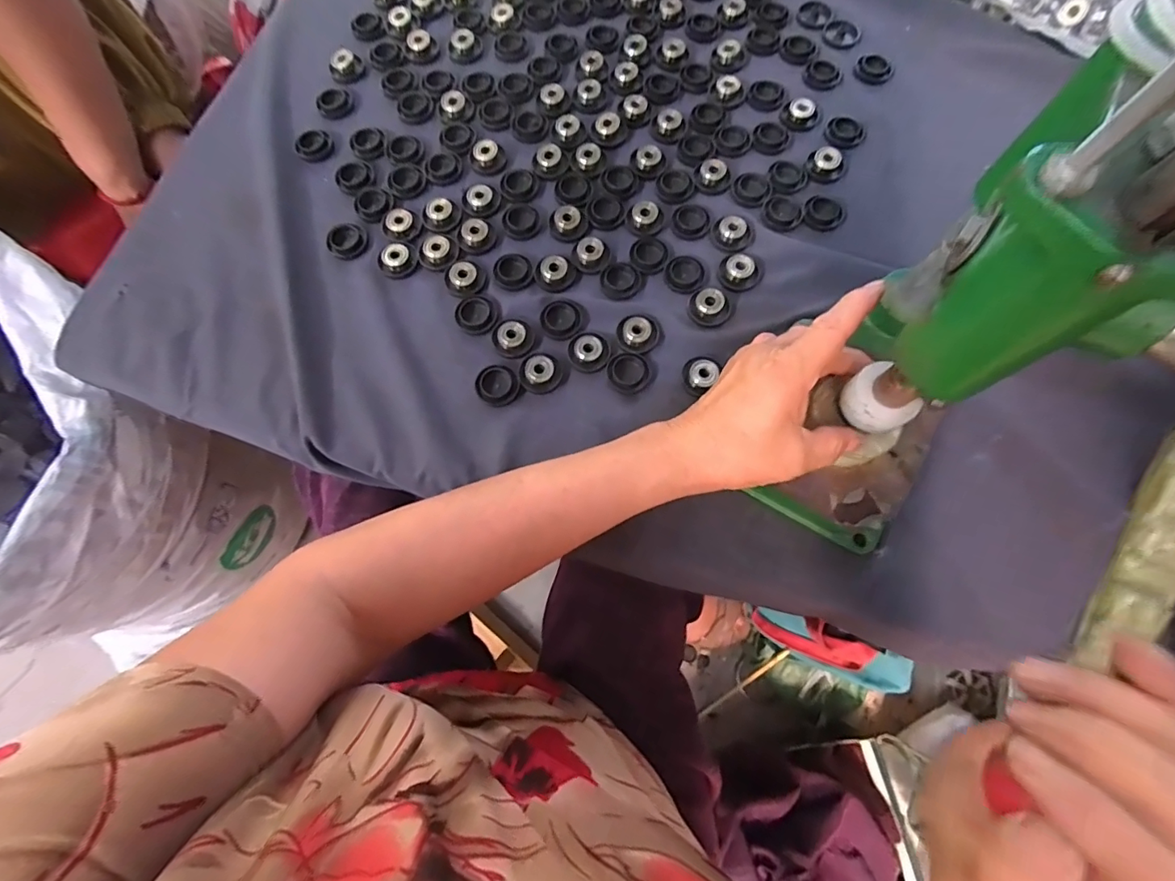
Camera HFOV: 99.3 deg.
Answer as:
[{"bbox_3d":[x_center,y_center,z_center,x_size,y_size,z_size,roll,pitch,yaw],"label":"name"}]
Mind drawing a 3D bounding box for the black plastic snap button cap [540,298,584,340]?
[{"bbox_3d":[-0.020,-0.098,0.399,0.030,0.007,0.033,0,73,1],"label":"black plastic snap button cap"}]

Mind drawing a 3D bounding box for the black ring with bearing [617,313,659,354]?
[{"bbox_3d":[0.040,-0.084,0.390,0.032,0.013,0.032,0,73,1],"label":"black ring with bearing"}]

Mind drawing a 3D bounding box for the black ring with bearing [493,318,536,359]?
[{"bbox_3d":[-0.059,-0.081,0.390,0.033,0.010,0.030,0,73,1],"label":"black ring with bearing"}]

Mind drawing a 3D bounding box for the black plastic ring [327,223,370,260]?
[{"bbox_3d":[-0.202,-0.169,0.421,0.032,0.005,0.035,0,73,1],"label":"black plastic ring"}]

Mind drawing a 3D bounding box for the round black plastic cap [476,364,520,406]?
[{"bbox_3d":[-0.069,-0.042,0.381,0.034,0.007,0.029,29,75,9],"label":"round black plastic cap"}]

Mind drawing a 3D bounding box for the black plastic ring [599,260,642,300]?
[{"bbox_3d":[0.027,-0.130,0.409,0.032,0.006,0.031,0,73,1],"label":"black plastic ring"}]

